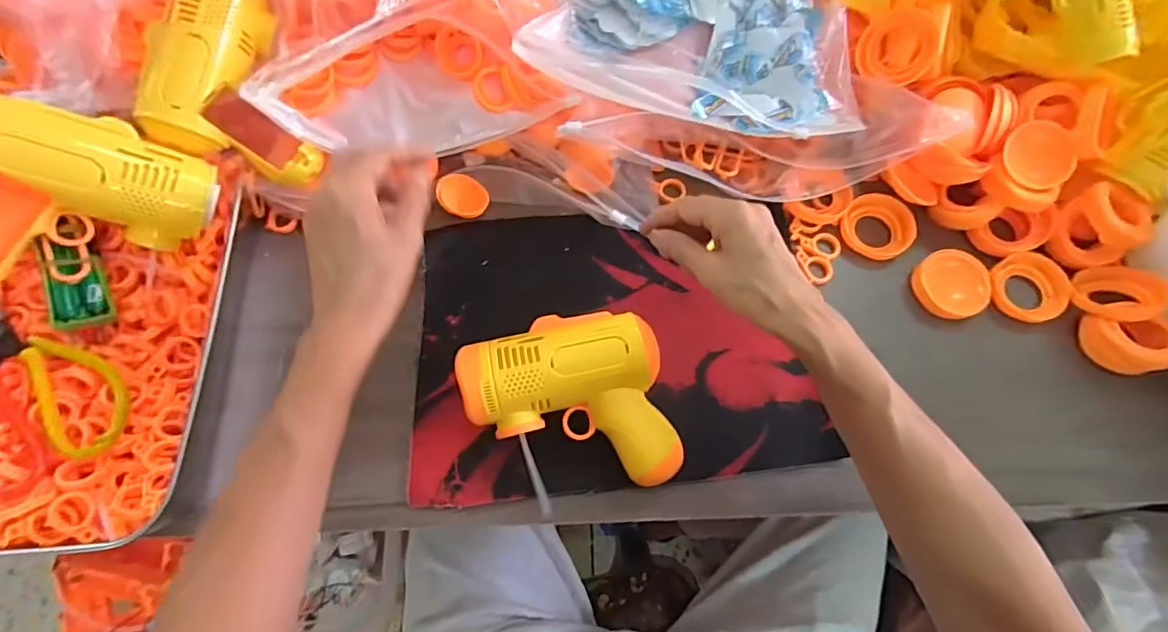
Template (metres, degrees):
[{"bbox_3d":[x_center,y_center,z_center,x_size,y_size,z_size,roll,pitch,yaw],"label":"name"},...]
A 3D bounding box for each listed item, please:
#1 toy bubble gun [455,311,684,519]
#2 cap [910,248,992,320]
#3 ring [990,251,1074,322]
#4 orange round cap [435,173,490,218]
[{"bbox_3d":[-0.009,0.065,0.378,0.135,0.058,0.123,-13,70,-6],"label":"toy bubble gun"},{"bbox_3d":[0.308,-0.028,0.444,0.058,0.018,0.057,0,69,-1],"label":"cap"},{"bbox_3d":[0.374,-0.024,0.446,0.060,0.012,0.058,0,69,-1],"label":"ring"},{"bbox_3d":[-0.107,-0.105,0.466,0.046,0.005,0.036,29,80,-3],"label":"orange round cap"}]

